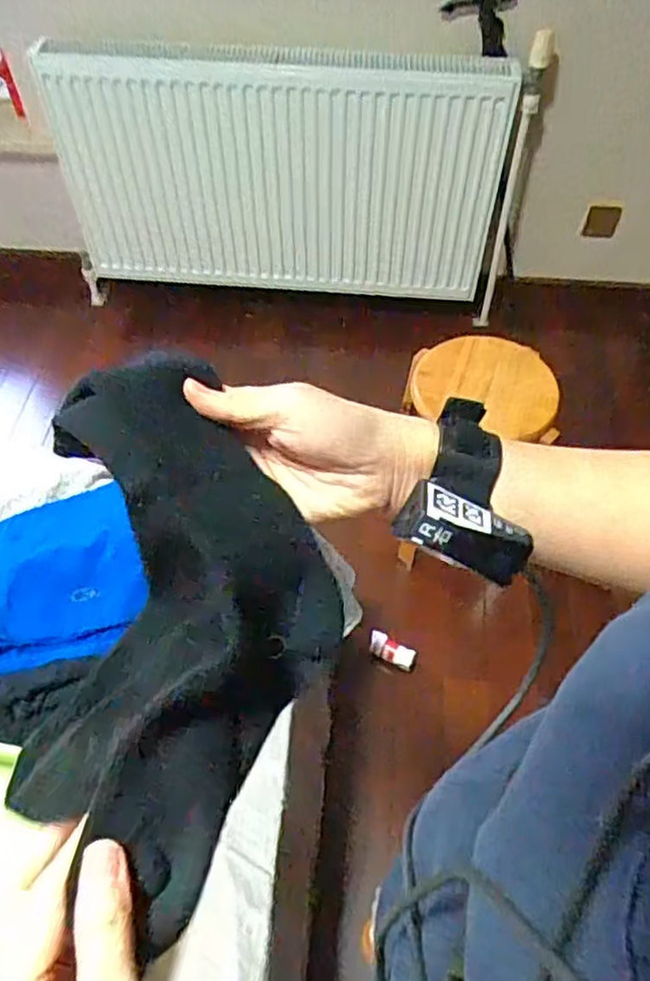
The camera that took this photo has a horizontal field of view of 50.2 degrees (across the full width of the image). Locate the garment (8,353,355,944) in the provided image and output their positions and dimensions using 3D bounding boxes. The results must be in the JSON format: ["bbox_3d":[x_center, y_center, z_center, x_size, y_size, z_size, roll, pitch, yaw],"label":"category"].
[{"bbox_3d":[-0.060,0.056,0.310,0.125,0.096,0.225,2,53,1],"label":"garment"}]

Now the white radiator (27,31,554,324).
[{"bbox_3d":[-0.069,-0.715,1.641,1.110,0.680,0.151,5,63,3],"label":"white radiator"}]

